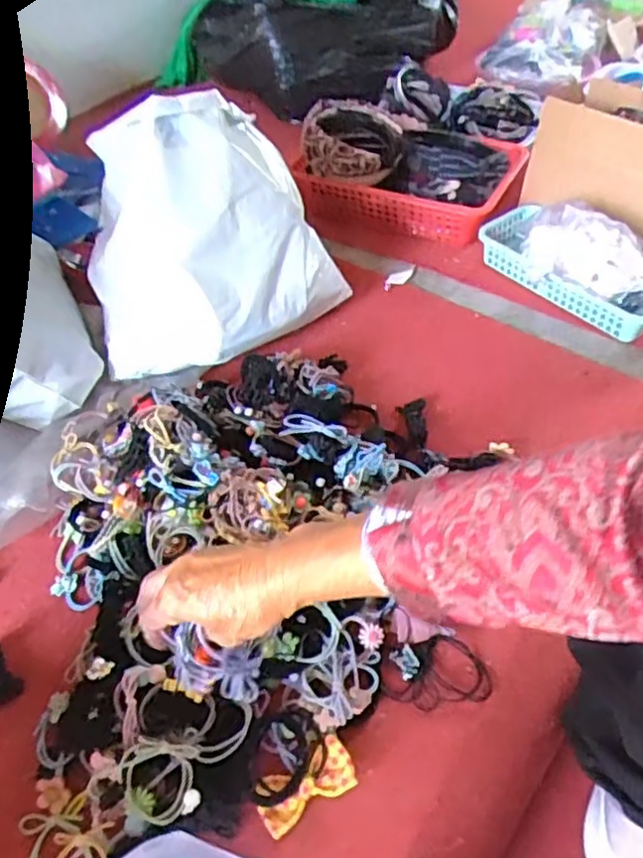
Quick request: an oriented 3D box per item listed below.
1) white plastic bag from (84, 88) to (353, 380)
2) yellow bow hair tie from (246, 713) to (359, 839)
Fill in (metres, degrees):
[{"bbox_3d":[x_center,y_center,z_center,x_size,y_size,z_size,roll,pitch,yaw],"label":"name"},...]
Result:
[{"bbox_3d":[-0.120,-0.210,0.735,0.296,0.238,0.148,-5,45,-2],"label":"white plastic bag"},{"bbox_3d":[-0.019,0.245,0.485,0.073,0.012,0.068,-23,49,-19],"label":"yellow bow hair tie"}]

